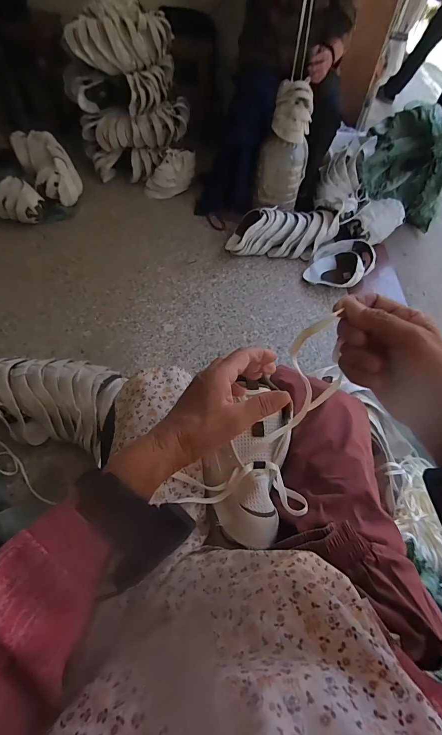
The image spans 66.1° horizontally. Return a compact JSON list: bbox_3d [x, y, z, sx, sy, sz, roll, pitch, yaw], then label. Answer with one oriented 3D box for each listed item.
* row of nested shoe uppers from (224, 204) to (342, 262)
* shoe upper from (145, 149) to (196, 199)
[{"bbox_3d":[0.242,-0.505,1.294,0.440,0.126,0.154,-5,57,-9],"label":"row of nested shoe uppers"},{"bbox_3d":[-0.222,-0.847,1.481,0.133,0.124,0.222,35,60,17],"label":"shoe upper"}]

